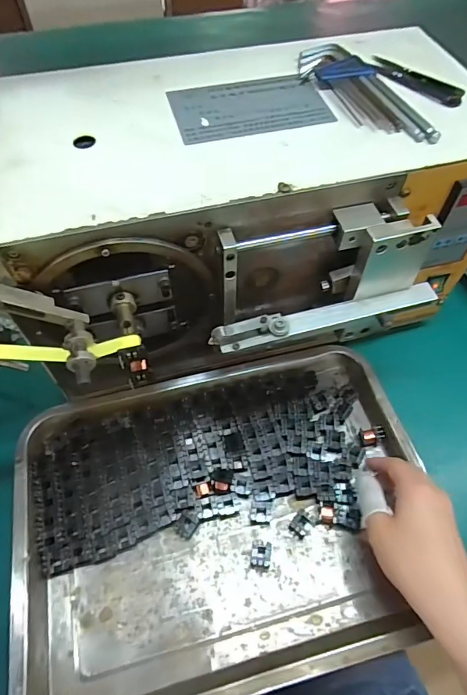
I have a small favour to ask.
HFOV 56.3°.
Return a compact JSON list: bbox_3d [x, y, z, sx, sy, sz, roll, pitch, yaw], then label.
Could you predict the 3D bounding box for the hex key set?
[{"bbox_3d":[0.109,-0.220,0.375,0.054,0.012,0.157,-23,60,-14],"label":"hex key set"}]

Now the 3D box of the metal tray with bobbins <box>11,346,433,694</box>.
[{"bbox_3d":[-0.006,0.151,0.420,0.376,0.031,0.288,-13,59,-8],"label":"metal tray with bobbins"}]

